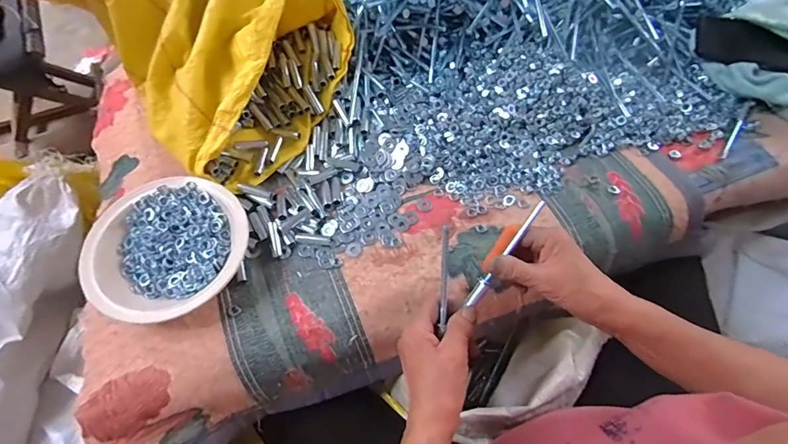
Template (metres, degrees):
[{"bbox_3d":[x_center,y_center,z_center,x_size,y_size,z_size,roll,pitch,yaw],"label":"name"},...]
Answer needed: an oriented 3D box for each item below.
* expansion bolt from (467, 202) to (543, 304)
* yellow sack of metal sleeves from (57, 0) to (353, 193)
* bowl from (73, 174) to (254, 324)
[{"bbox_3d":[0.105,0.031,0.403,0.007,0.009,0.119,36,97,18],"label":"expansion bolt"},{"bbox_3d":[-0.246,-0.254,0.570,0.326,0.201,0.299,31,66,16],"label":"yellow sack of metal sleeves"},{"bbox_3d":[-0.259,0.030,0.496,0.165,0.053,0.168,0,62,1],"label":"bowl"}]

